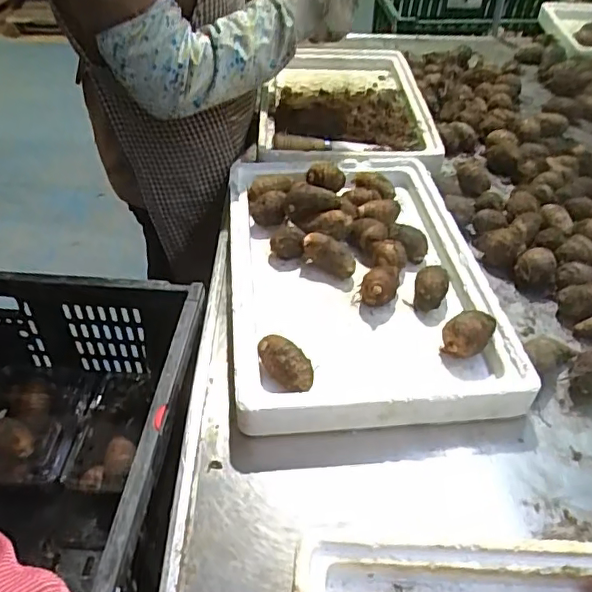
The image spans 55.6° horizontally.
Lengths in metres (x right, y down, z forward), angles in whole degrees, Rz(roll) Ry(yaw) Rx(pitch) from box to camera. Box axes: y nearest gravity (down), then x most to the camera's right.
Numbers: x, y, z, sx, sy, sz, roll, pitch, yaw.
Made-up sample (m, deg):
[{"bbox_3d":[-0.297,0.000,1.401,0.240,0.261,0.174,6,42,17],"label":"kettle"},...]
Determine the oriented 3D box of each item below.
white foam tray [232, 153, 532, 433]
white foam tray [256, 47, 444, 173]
[{"bbox_3d":[0.069,-0.051,0.704,0.303,0.044,0.474,-3,42,-5],"label":"white foam tray"},{"bbox_3d":[0.079,-0.377,1.072,0.303,0.065,0.512,-1,42,-3],"label":"white foam tray"}]

